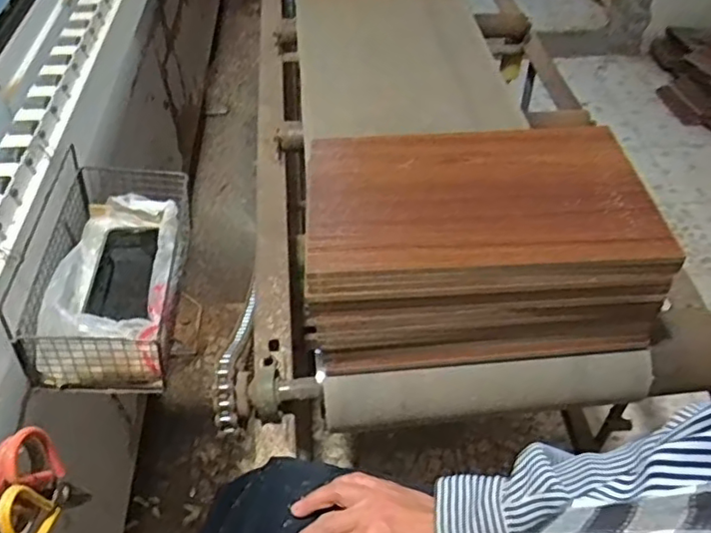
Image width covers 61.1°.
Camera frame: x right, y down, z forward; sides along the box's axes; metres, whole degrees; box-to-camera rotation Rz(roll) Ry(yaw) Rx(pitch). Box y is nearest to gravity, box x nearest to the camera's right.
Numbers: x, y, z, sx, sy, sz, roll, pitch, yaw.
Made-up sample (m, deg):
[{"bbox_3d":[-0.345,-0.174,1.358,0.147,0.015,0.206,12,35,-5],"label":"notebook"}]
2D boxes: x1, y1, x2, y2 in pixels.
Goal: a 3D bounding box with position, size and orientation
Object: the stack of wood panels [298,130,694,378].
[{"bbox_3d":[0.140,-0.031,0.745,0.385,0.155,0.258,-3,47,-5],"label":"stack of wood panels"}]

